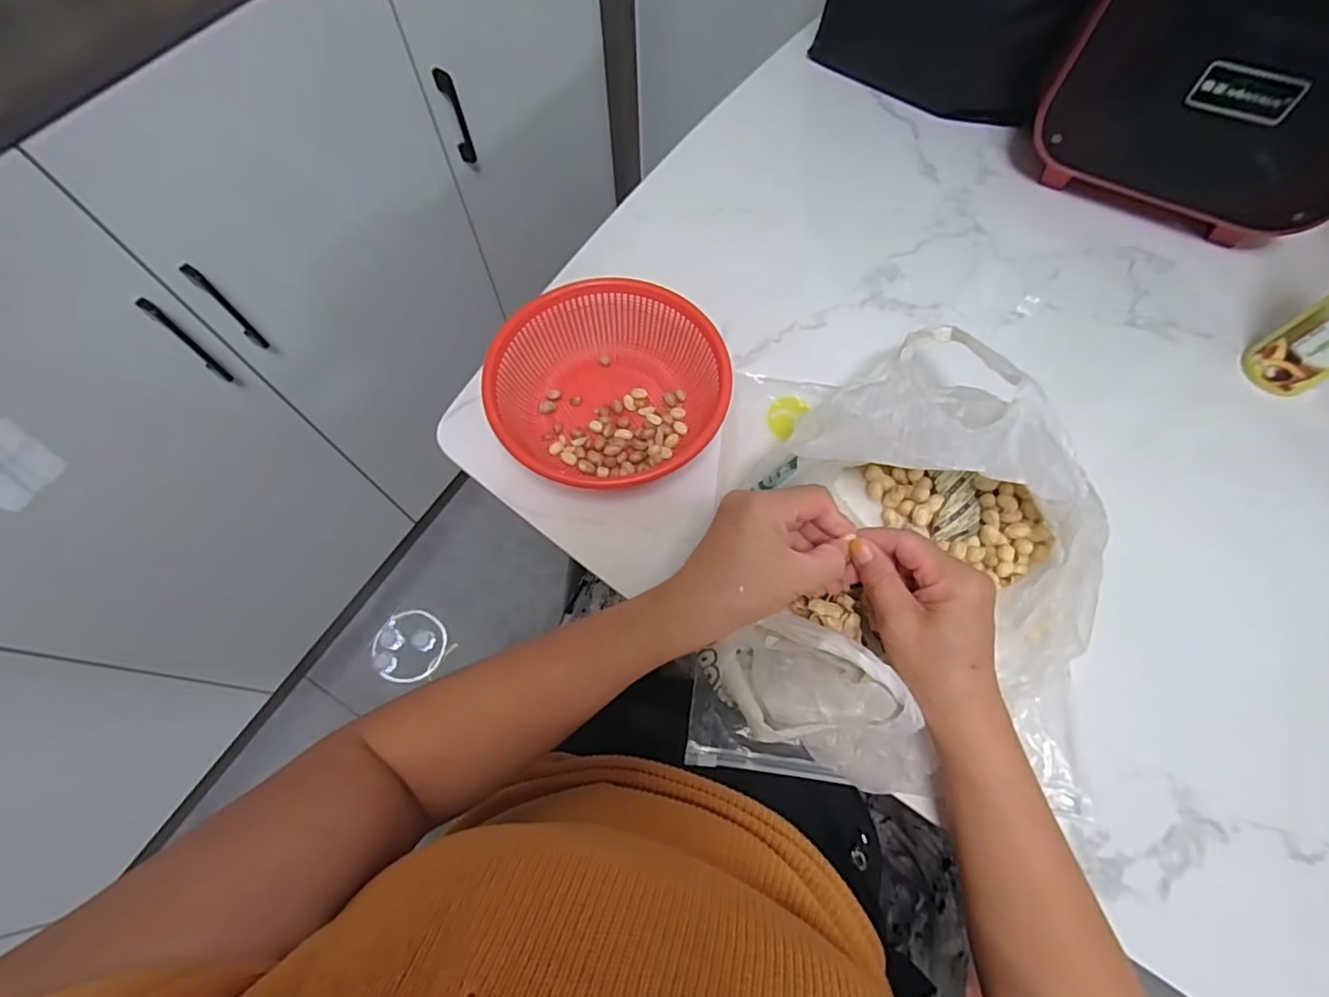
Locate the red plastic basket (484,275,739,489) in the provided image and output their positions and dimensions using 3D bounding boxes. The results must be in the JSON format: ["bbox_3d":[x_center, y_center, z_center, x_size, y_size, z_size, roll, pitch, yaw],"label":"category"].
[{"bbox_3d":[-0.043,-0.085,0.449,0.175,0.063,0.170,-12,67,-5],"label":"red plastic basket"}]

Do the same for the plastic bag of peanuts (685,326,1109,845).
[{"bbox_3d":[0.152,0.045,0.365,0.234,0.111,0.251,6,66,3],"label":"plastic bag of peanuts"}]

